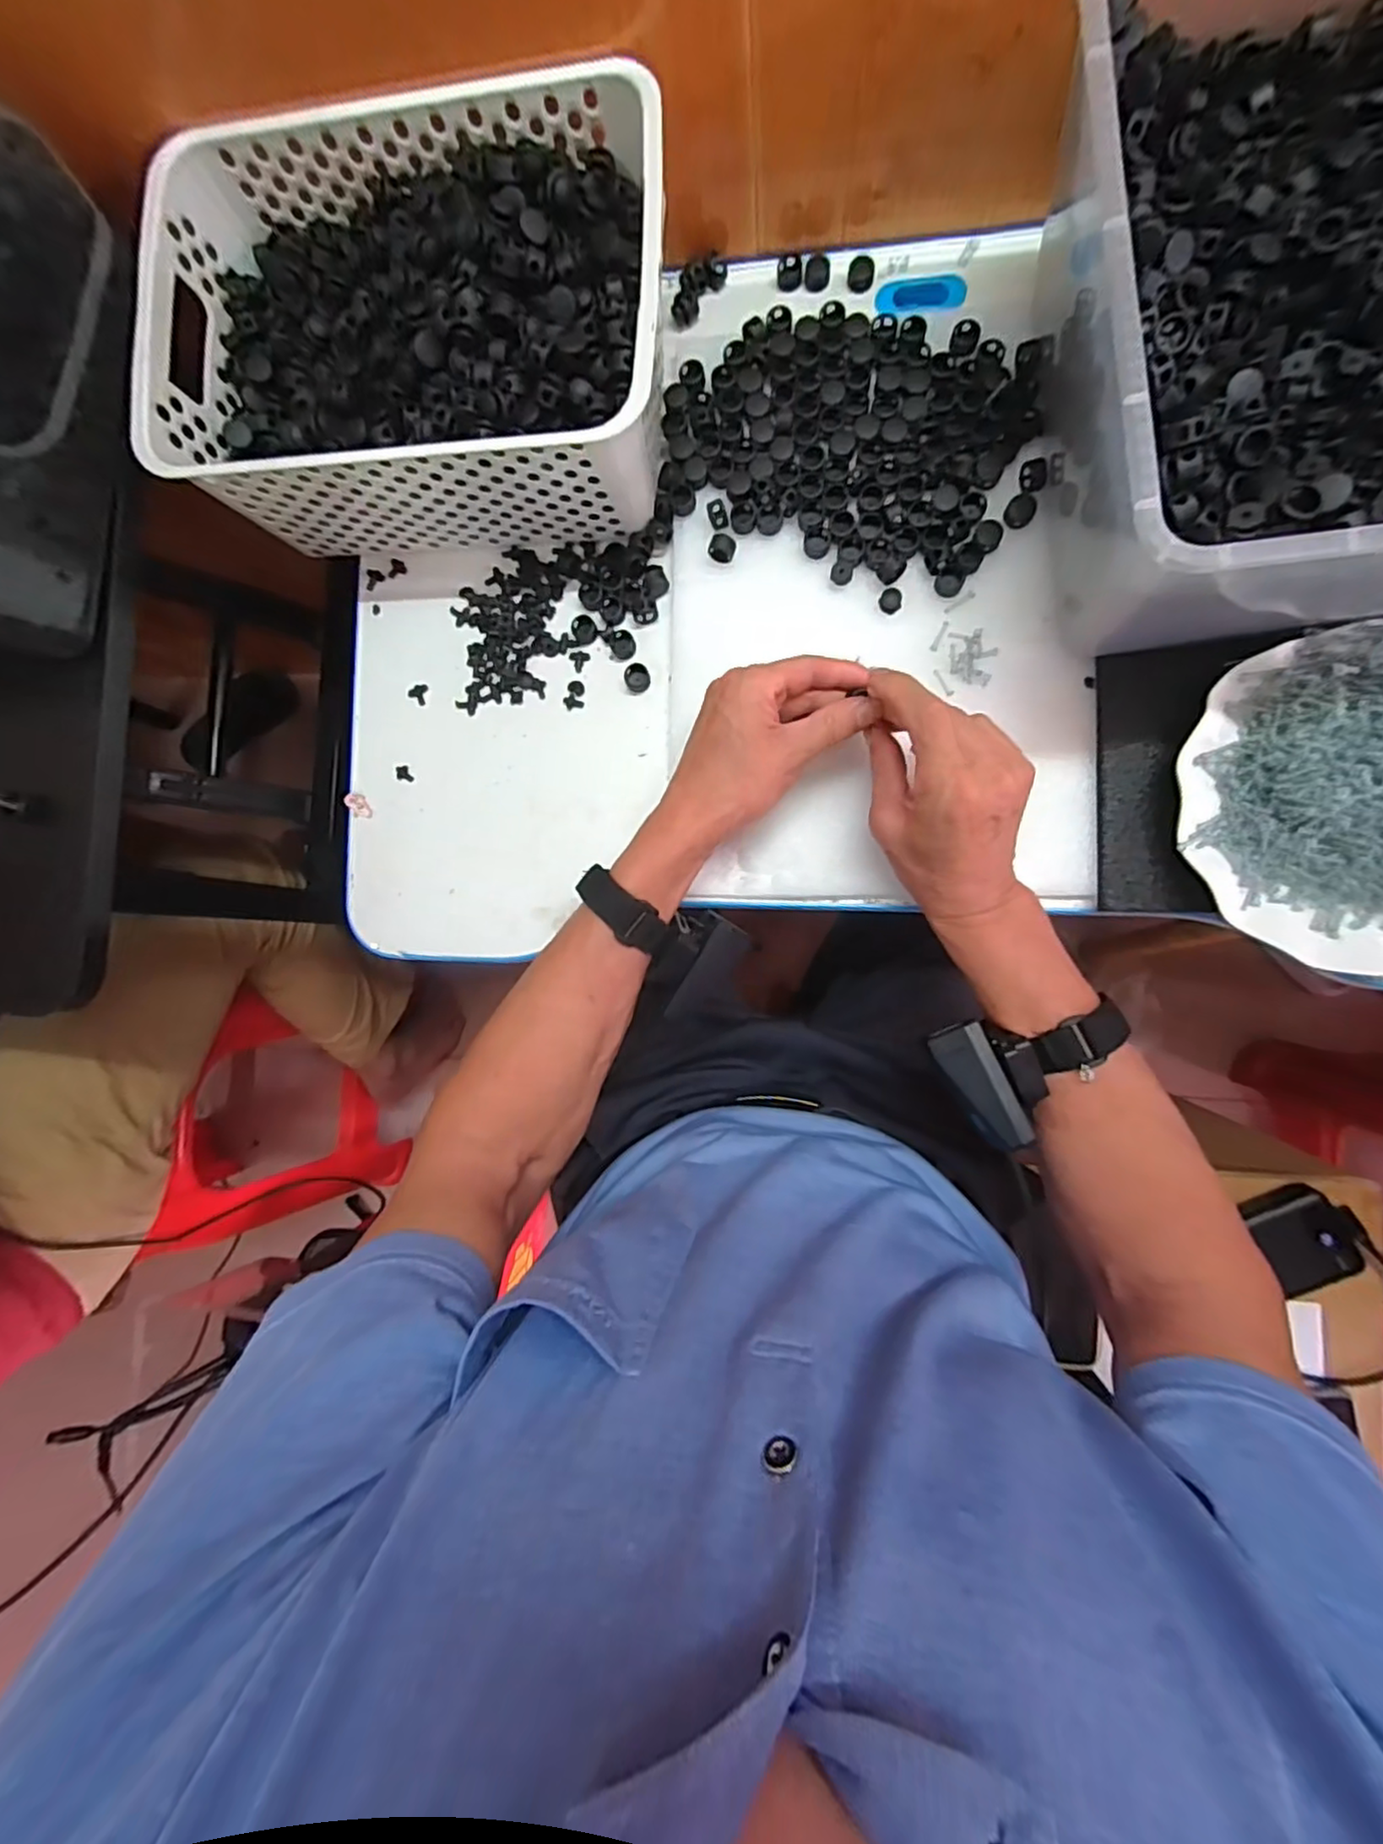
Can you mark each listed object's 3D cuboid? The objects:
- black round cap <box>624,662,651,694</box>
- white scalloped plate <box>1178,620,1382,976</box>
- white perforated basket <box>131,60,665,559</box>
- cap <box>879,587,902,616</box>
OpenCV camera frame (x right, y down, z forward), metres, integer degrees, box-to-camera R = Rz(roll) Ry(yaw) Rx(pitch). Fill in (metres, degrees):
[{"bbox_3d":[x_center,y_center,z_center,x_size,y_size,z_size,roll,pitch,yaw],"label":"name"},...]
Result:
[{"bbox_3d":[-0.037,-0.167,0.444,0.017,0.004,0.020,-19,86,8],"label":"black round cap"},{"bbox_3d":[0.366,-0.065,0.357,0.175,0.039,0.176,0,89,8],"label":"white scalloped plate"},{"bbox_3d":[-0.162,-0.360,0.412,0.304,0.110,0.203,1,89,8],"label":"white perforated basket"},{"bbox_3d":[0.127,-0.205,0.414,0.014,0.005,0.014,0,89,8],"label":"cap"}]

